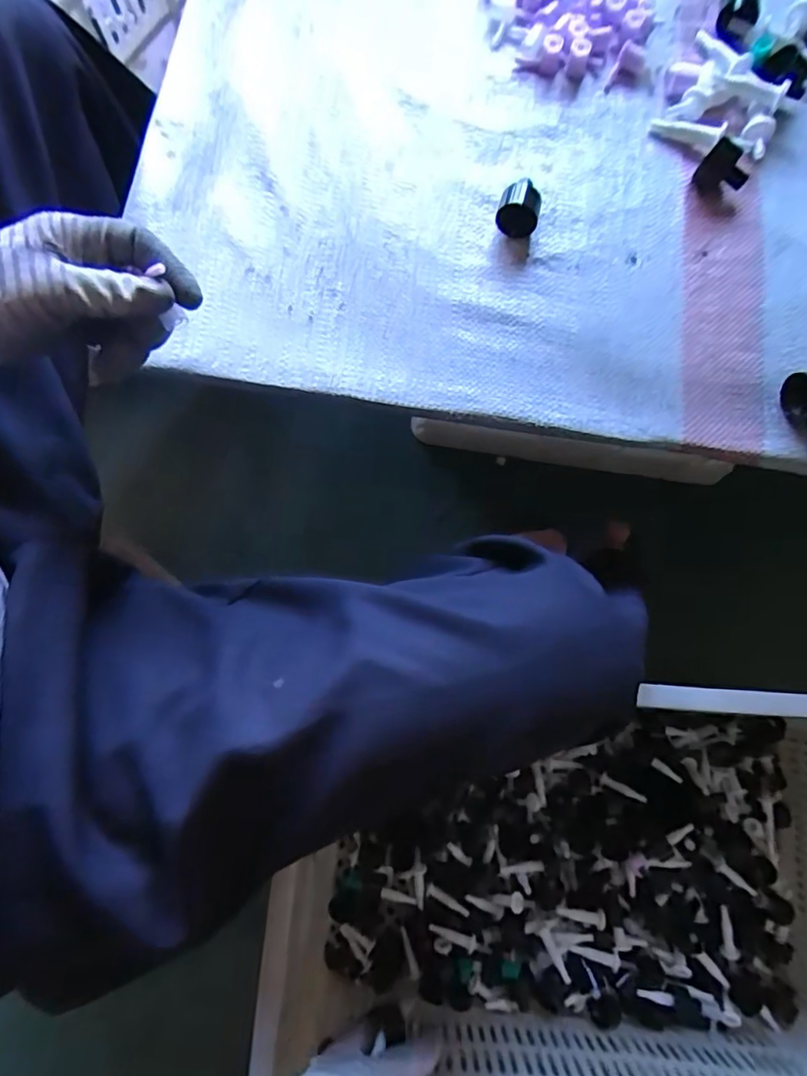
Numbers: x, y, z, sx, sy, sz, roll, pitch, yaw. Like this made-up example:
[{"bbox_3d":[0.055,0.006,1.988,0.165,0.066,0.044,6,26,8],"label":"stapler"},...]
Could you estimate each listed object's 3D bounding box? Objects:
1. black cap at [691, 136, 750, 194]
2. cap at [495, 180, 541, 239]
[{"bbox_3d":[0.244,-0.279,0.426,0.035,0.018,0.033,34,81,7],"label":"black cap"},{"bbox_3d":[0.086,-0.243,0.412,0.029,0.033,0.027,15,80,3],"label":"cap"}]

